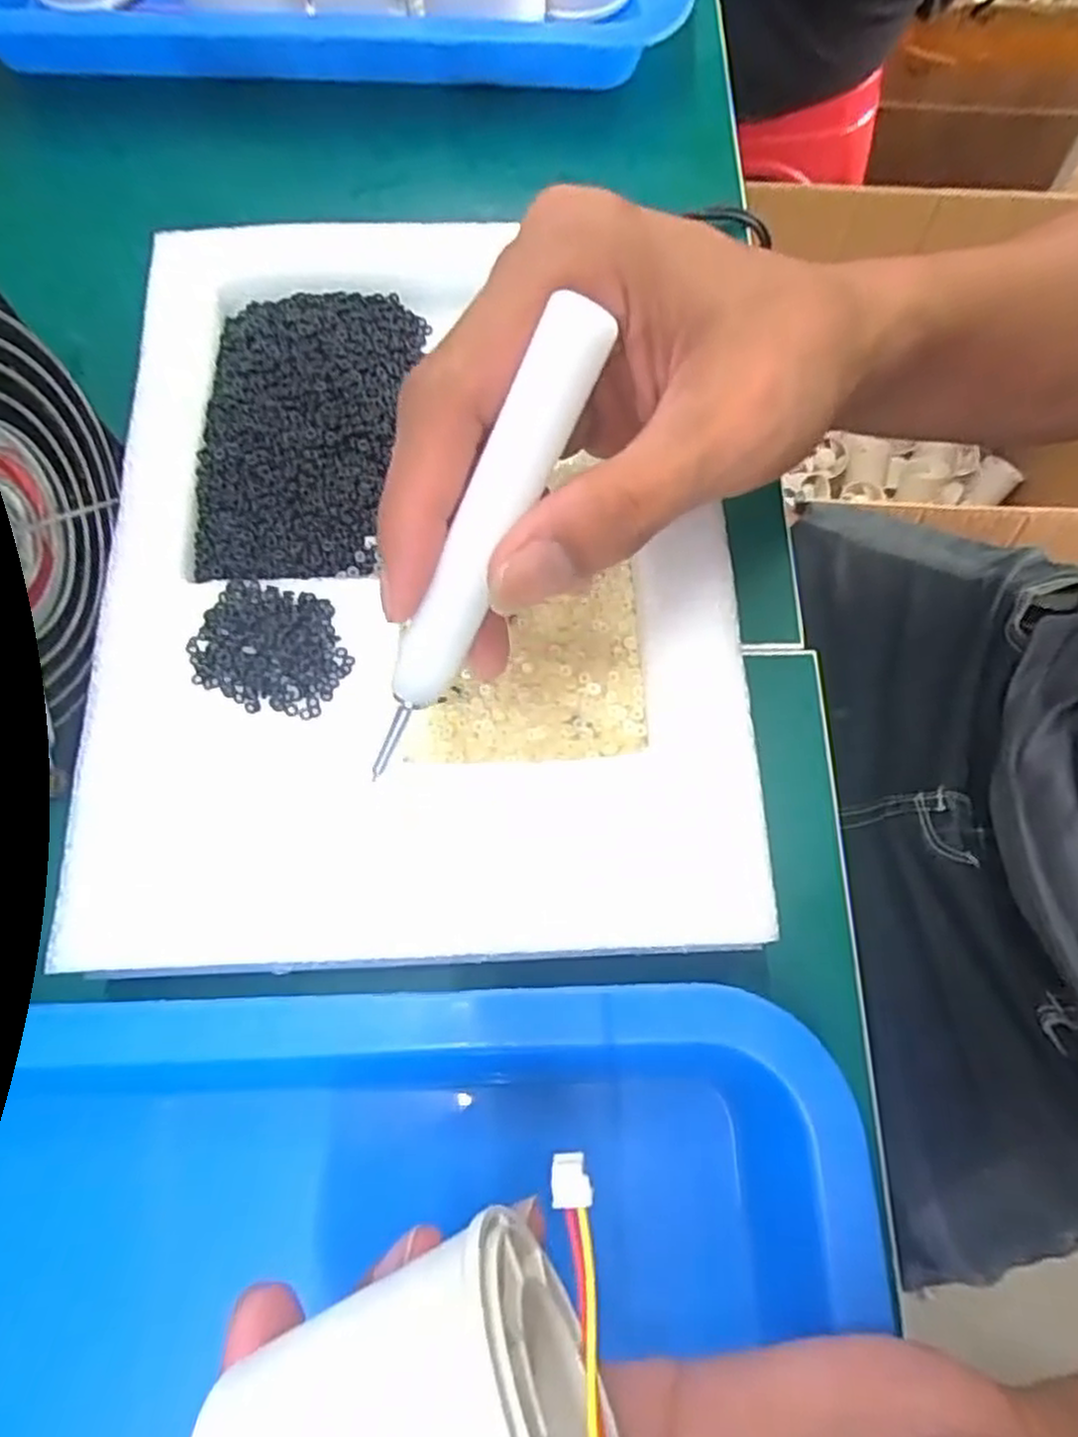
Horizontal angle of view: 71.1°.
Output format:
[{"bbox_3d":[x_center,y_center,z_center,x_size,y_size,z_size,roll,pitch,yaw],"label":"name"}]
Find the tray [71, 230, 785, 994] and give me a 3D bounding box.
[{"bbox_3d":[-0.038,-0.054,0.230,0.185,0.025,0.241,-3,71,1],"label":"tray"}]

